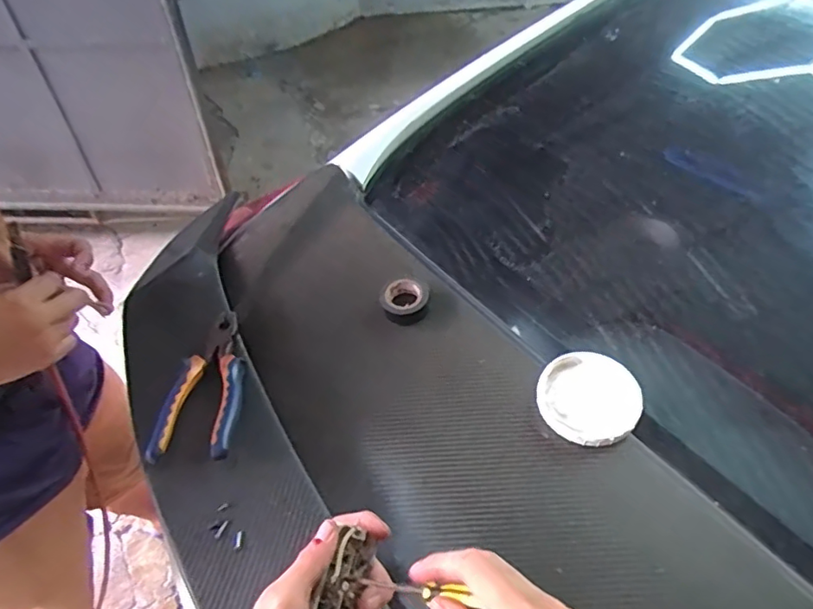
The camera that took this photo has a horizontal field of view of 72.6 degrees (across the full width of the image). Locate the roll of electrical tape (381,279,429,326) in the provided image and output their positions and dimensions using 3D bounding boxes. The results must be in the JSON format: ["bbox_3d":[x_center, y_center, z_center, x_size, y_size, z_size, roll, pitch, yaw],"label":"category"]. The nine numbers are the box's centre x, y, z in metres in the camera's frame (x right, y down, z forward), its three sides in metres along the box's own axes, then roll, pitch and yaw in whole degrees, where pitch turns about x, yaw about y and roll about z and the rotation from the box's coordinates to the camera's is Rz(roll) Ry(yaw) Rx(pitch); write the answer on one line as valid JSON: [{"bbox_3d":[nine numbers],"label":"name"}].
[{"bbox_3d":[-0.001,-0.004,0.642,0.054,0.018,0.054,8,72,10],"label":"roll of electrical tape"}]

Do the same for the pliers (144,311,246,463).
[{"bbox_3d":[-0.190,0.071,0.539,0.063,0.025,0.171,2,49,2],"label":"pliers"}]

